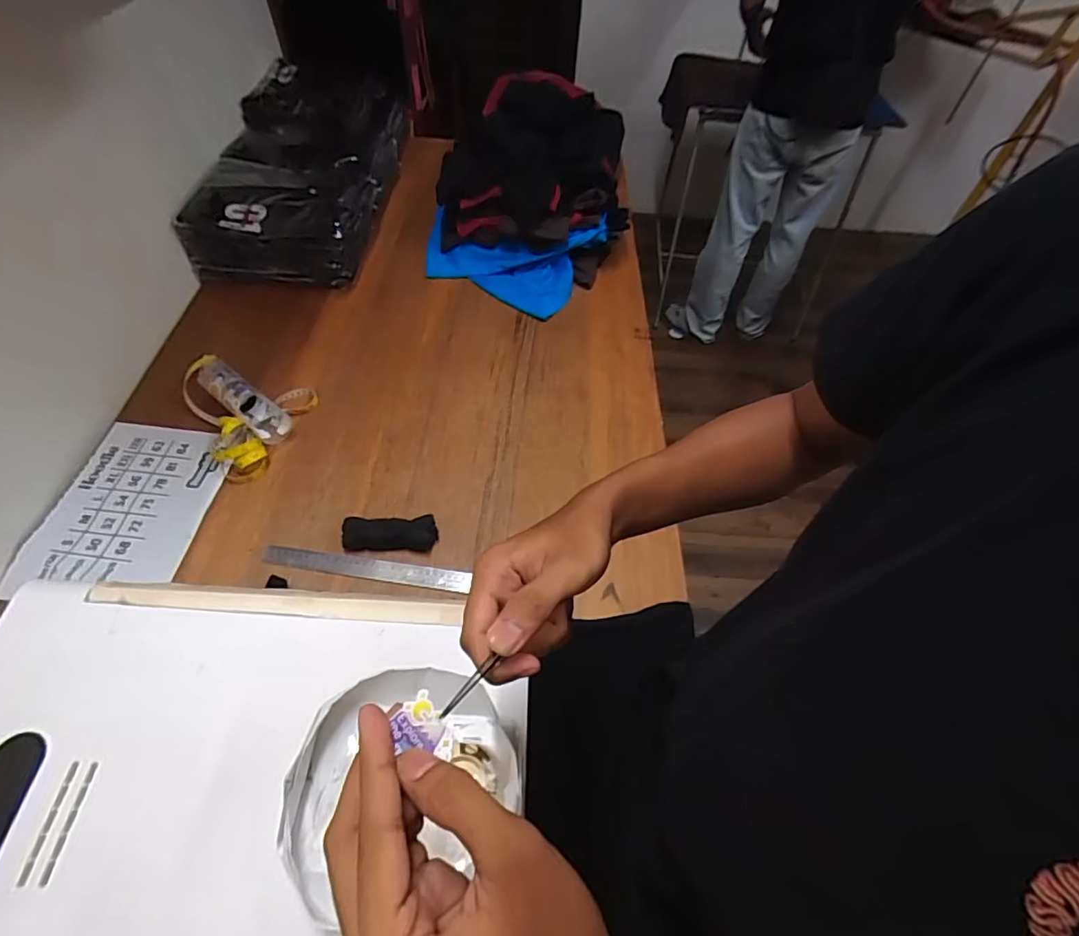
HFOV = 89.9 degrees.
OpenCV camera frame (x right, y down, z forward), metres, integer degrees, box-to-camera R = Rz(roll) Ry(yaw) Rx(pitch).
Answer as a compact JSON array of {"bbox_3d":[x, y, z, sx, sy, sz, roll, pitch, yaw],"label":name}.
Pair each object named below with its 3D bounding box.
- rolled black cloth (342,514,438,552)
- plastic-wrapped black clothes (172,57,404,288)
[{"bbox_3d":[-0.211,0.091,0.763,0.129,0.026,0.042,2,54,-4],"label":"rolled black cloth"},{"bbox_3d":[-0.498,-0.633,1.165,0.325,0.169,0.590,2,54,-4],"label":"plastic-wrapped black clothes"}]

